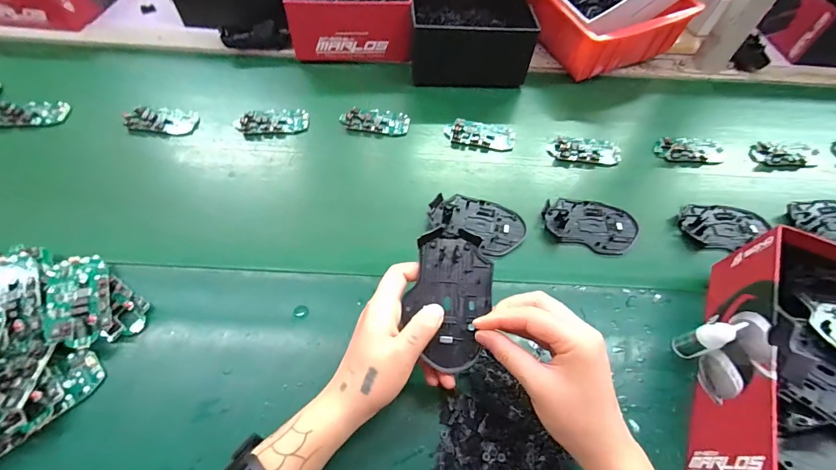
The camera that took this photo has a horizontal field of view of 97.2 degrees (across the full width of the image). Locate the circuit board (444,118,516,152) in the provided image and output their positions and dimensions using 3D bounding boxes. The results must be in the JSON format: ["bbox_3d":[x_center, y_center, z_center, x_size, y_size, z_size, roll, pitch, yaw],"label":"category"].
[{"bbox_3d":[0.090,-0.146,0.529,0.100,0.011,0.048,8,58,2],"label":"circuit board"}]

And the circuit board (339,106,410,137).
[{"bbox_3d":[-0.061,-0.167,0.532,0.096,0.011,0.043,7,58,1],"label":"circuit board"}]

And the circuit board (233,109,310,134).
[{"bbox_3d":[-0.208,-0.162,0.524,0.102,0.012,0.046,-10,59,-10],"label":"circuit board"}]

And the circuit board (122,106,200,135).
[{"bbox_3d":[-0.355,-0.163,0.515,0.088,0.016,0.047,5,58,0],"label":"circuit board"}]

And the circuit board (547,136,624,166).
[{"bbox_3d":[0.234,-0.121,0.518,0.094,0.012,0.048,7,58,1],"label":"circuit board"}]

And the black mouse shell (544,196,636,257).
[{"bbox_3d":[0.210,-0.016,0.453,0.109,0.017,0.074,19,59,9],"label":"black mouse shell"}]

